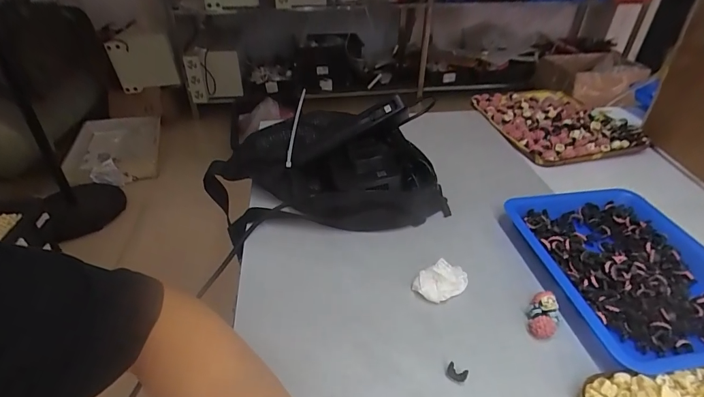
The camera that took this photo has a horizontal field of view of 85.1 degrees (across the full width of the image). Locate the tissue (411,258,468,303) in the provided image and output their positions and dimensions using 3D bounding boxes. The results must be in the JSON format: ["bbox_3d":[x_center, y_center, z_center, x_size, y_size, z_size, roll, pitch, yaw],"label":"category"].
[{"bbox_3d":[0.087,0.082,0.376,0.050,0.017,0.034,-23,43,-26],"label":"tissue"}]

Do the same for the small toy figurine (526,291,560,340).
[{"bbox_3d":[0.172,0.105,0.343,0.025,0.021,0.037,18,42,23],"label":"small toy figurine"}]

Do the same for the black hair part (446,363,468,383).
[{"bbox_3d":[0.084,0.140,0.306,0.016,0.008,0.010,20,42,25],"label":"black hair part"}]

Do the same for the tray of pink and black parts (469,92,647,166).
[{"bbox_3d":[0.345,-0.132,0.670,0.205,0.039,0.231,-8,38,-9],"label":"tray of pink and black parts"}]

